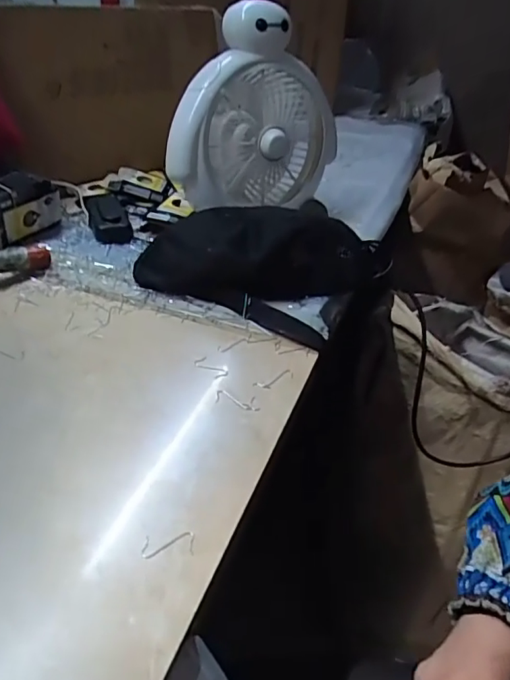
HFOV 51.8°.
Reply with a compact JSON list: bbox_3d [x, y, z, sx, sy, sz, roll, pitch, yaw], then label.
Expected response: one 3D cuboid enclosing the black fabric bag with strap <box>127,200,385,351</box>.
[{"bbox_3d":[0.003,-0.094,0.600,0.252,0.088,0.145,19,39,19],"label":"black fabric bag with strap"}]

